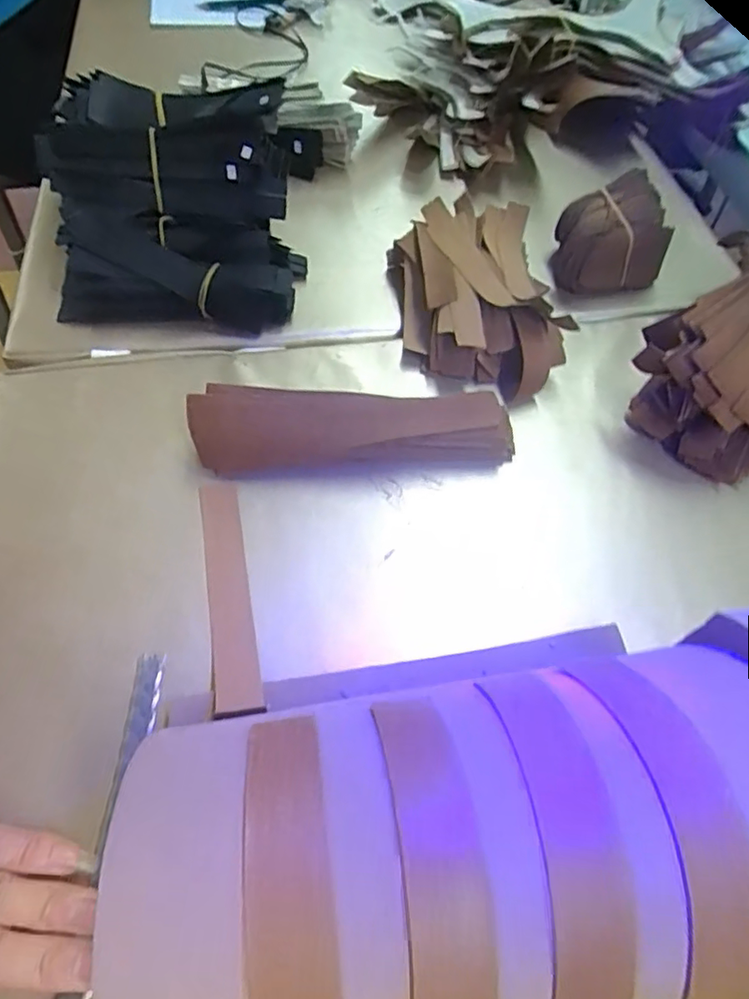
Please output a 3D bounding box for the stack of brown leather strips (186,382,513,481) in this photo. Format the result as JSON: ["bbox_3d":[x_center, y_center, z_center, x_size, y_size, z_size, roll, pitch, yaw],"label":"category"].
[{"bbox_3d":[-0.011,-0.037,0.316,0.172,0.036,0.034,-2,59,-5],"label":"stack of brown leather strips"}]

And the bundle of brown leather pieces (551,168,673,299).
[{"bbox_3d":[0.164,-0.183,0.403,0.074,0.055,0.059,-1,59,-5],"label":"bundle of brown leather pieces"}]

